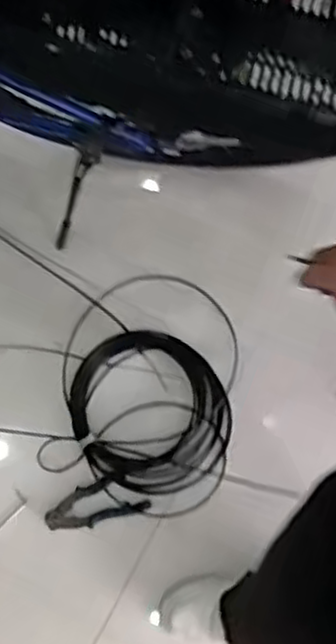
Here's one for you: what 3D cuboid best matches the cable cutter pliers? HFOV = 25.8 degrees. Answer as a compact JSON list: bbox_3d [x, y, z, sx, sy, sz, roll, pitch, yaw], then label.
[{"bbox_3d":[-0.129,0.319,1.290,0.182,0.029,0.076,-16,77,-3],"label":"cable cutter pliers"}]

